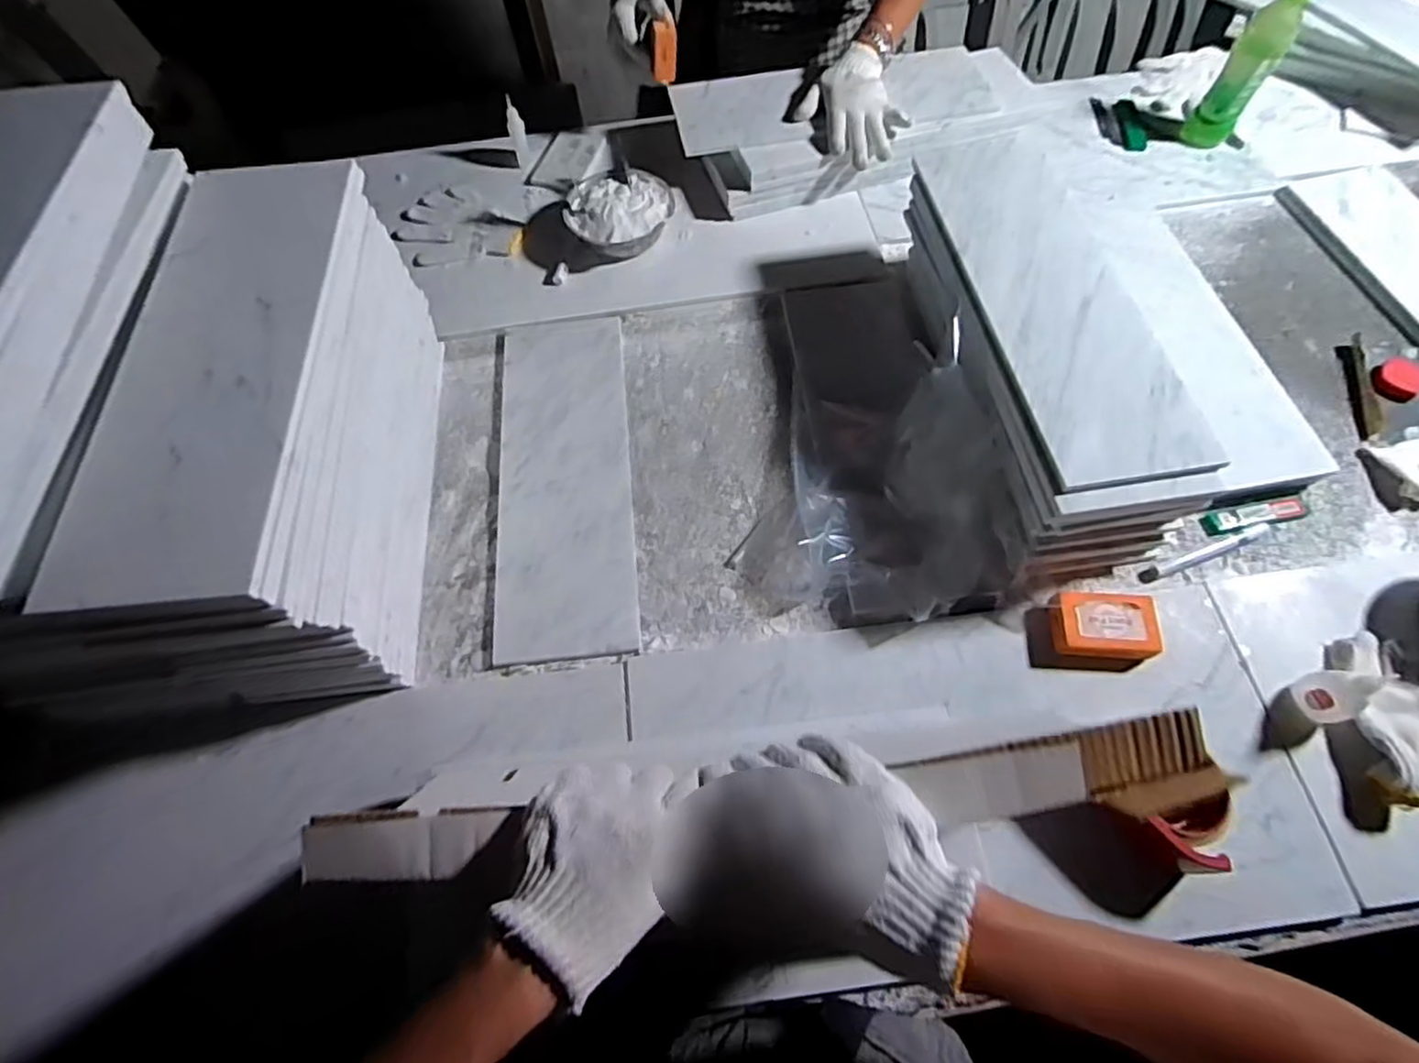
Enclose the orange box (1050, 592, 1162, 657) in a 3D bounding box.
[{"bbox_3d":[0.395,0.093,0.681,0.098,0.026,0.064,1,65,4],"label":"orange box"}]

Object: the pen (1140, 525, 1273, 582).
[{"bbox_3d":[0.531,0.022,0.730,0.157,0.012,0.015,-21,65,-6],"label":"pen"}]

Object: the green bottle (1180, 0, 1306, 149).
[{"bbox_3d":[0.743,-0.643,0.943,0.064,0.190,0.070,29,70,16],"label":"green bottle"}]

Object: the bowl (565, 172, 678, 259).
[{"bbox_3d":[-0.125,-0.447,0.964,0.140,0.050,0.152,-1,64,3],"label":"bowl"}]

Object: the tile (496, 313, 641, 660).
[{"bbox_3d":[-0.172,-0.072,0.808,0.154,0.009,0.449,-7,64,0],"label":"tile"}]

